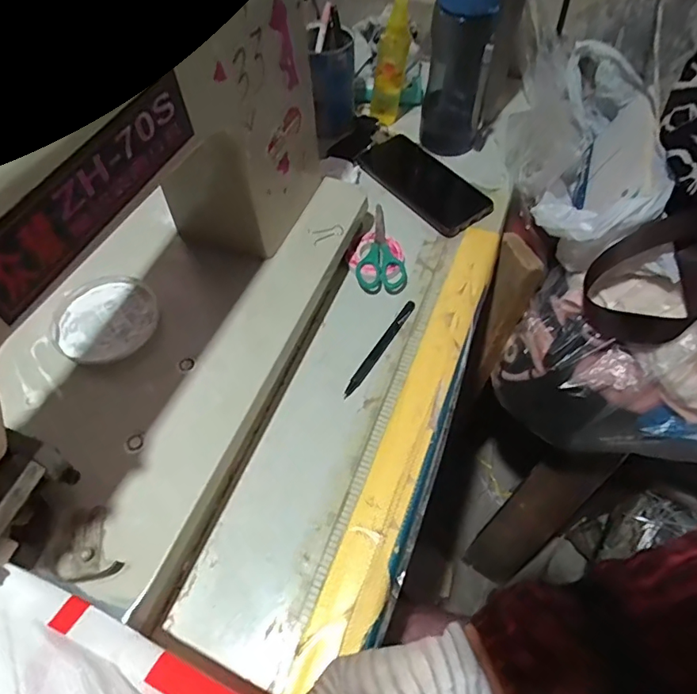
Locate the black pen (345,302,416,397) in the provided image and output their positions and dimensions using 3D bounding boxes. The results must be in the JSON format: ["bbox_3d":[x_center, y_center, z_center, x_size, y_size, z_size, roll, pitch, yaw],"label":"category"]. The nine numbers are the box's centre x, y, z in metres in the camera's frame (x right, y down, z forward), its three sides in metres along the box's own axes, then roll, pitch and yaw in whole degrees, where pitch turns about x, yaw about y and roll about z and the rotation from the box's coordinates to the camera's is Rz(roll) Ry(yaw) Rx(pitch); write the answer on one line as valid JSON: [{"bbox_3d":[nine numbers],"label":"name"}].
[{"bbox_3d":[0.031,-0.001,0.494,0.011,0.006,0.125,27,62,18],"label":"black pen"}]

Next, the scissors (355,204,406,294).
[{"bbox_3d":[0.038,-0.109,0.559,0.051,0.014,0.119,3,57,4],"label":"scissors"}]

